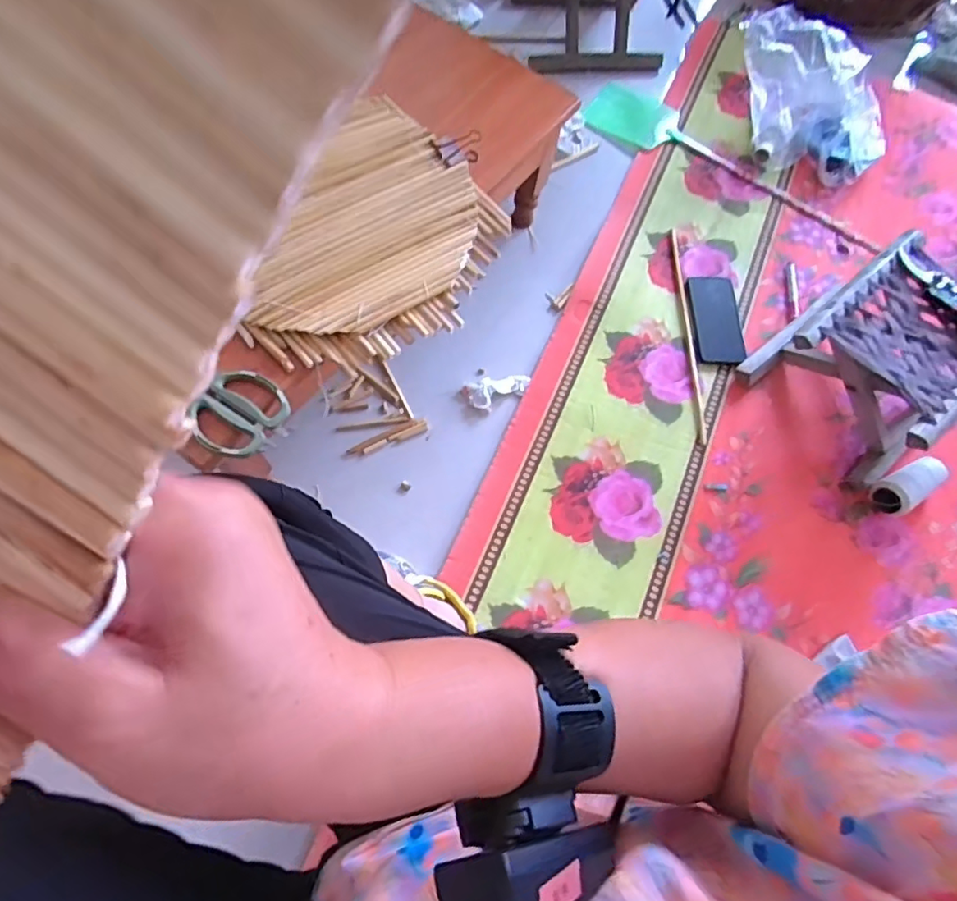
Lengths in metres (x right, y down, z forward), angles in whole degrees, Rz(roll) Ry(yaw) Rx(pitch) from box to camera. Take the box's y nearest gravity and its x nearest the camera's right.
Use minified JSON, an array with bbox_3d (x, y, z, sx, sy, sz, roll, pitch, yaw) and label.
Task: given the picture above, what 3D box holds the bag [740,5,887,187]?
[{"bbox_3d":[0.576,-0.616,1.030,0.315,0.184,0.144,41,73,11],"label":"bag"}]

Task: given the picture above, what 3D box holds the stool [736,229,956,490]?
[{"bbox_3d":[0.587,-0.129,0.852,0.245,0.173,0.256,-35,75,-14],"label":"stool"}]

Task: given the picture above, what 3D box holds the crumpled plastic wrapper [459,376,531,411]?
[{"bbox_3d":[0.029,-0.092,0.891,0.103,0.014,0.049,-16,71,-7],"label":"crumpled plastic wrapper"}]

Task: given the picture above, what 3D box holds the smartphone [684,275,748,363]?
[{"bbox_3d":[0.390,-0.218,0.956,0.085,0.013,0.157,-6,70,-4],"label":"smartphone"}]

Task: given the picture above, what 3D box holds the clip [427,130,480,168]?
[{"bbox_3d":[-0.026,-0.372,0.740,0.064,0.034,0.047,-14,69,-10],"label":"clip"}]

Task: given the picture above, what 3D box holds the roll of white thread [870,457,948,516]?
[{"bbox_3d":[0.629,0.053,0.854,0.114,0.041,0.058,-25,73,-11],"label":"roll of white thread"}]

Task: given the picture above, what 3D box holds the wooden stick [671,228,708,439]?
[{"bbox_3d":[0.343,-0.199,0.948,0.015,0.009,0.390,0,70,-2],"label":"wooden stick"}]

